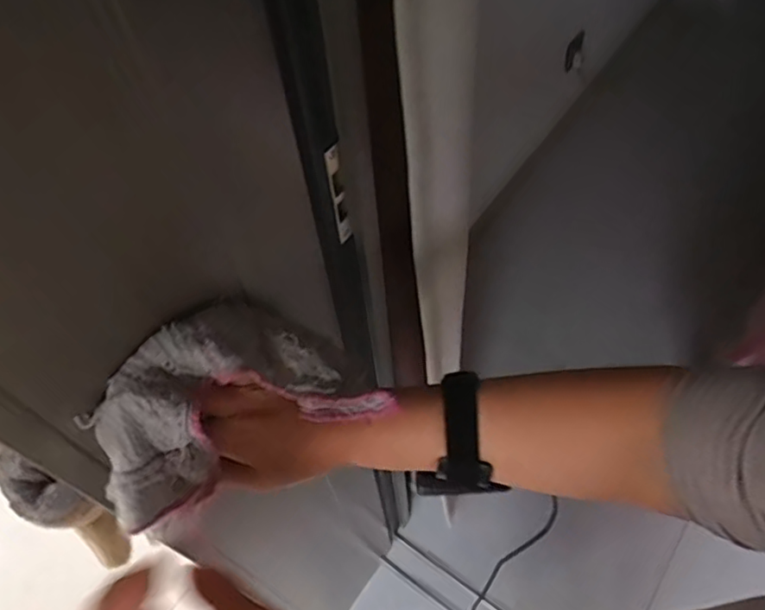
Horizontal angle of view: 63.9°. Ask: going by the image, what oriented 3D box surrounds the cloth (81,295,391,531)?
[{"bbox_3d":[-0.094,0.056,0.368,0.158,0.105,0.041,-34,23,-25],"label":"cloth"}]

